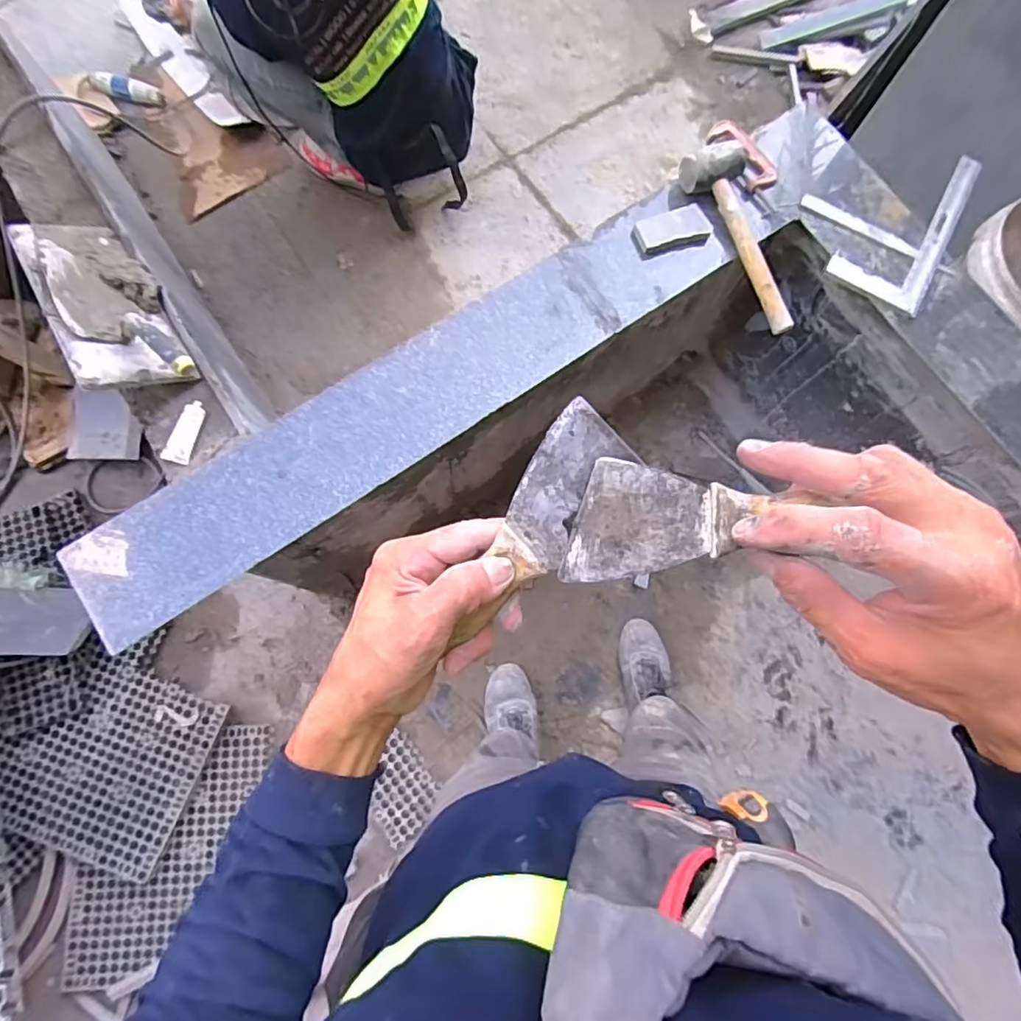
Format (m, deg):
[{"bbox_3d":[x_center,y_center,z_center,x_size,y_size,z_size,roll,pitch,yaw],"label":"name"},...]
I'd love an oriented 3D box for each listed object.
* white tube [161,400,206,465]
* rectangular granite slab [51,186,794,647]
[{"bbox_3d":[-0.518,-0.125,0.911,0.039,0.019,0.103,12,78,2],"label":"white tube"},{"bbox_3d":[-0.094,-0.210,0.930,1.242,0.032,0.188,-32,80,-8],"label":"rectangular granite slab"}]

